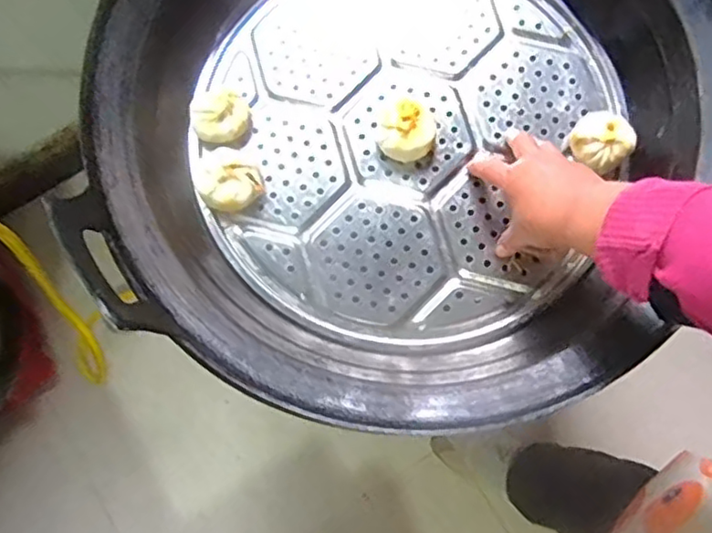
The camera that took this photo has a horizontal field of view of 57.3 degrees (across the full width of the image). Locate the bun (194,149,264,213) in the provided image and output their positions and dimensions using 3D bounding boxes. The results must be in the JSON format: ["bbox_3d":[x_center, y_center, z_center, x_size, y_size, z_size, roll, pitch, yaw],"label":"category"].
[{"bbox_3d":[-0.131,-0.089,0.649,0.068,0.032,0.059,42,82,8],"label":"bun"}]

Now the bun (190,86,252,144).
[{"bbox_3d":[-0.140,-0.157,0.665,0.057,0.030,0.060,0,79,1],"label":"bun"}]

